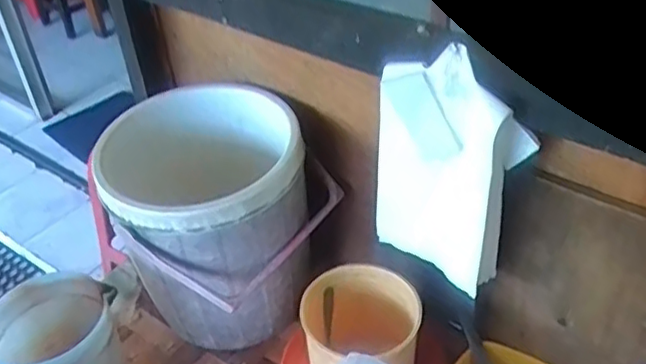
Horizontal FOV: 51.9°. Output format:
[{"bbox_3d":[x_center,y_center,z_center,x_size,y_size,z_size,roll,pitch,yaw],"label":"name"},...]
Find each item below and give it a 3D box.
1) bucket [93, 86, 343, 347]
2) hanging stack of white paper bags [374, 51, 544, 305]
[{"bbox_3d":[-0.127,0.052,0.889,0.263,0.295,0.226,-23,43,-21],"label":"bucket"},{"bbox_3d":[0.127,-0.013,0.705,0.154,0.243,0.053,30,50,34],"label":"hanging stack of white paper bags"}]

